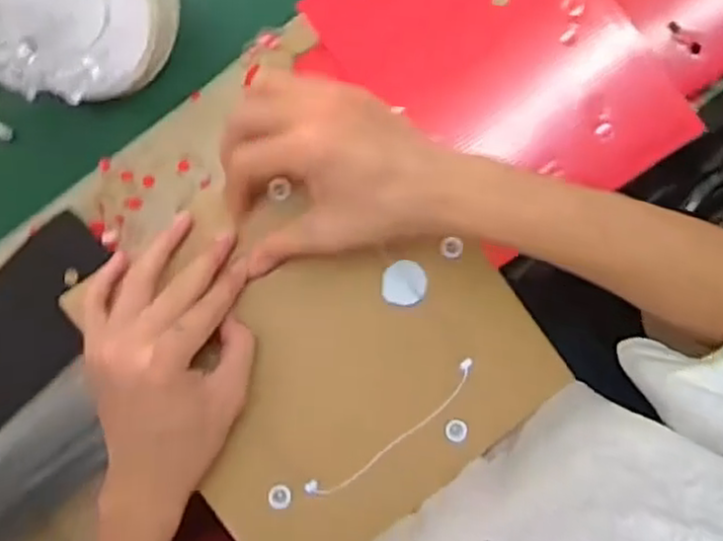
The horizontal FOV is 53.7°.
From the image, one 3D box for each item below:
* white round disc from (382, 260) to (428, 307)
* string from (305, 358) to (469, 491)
[{"bbox_3d":[0.026,0.008,0.433,0.026,0.005,0.026,0,88,3],"label":"white round disc"},{"bbox_3d":[0.020,0.097,0.429,0.123,0.015,0.017,-38,87,1],"label":"string"}]

